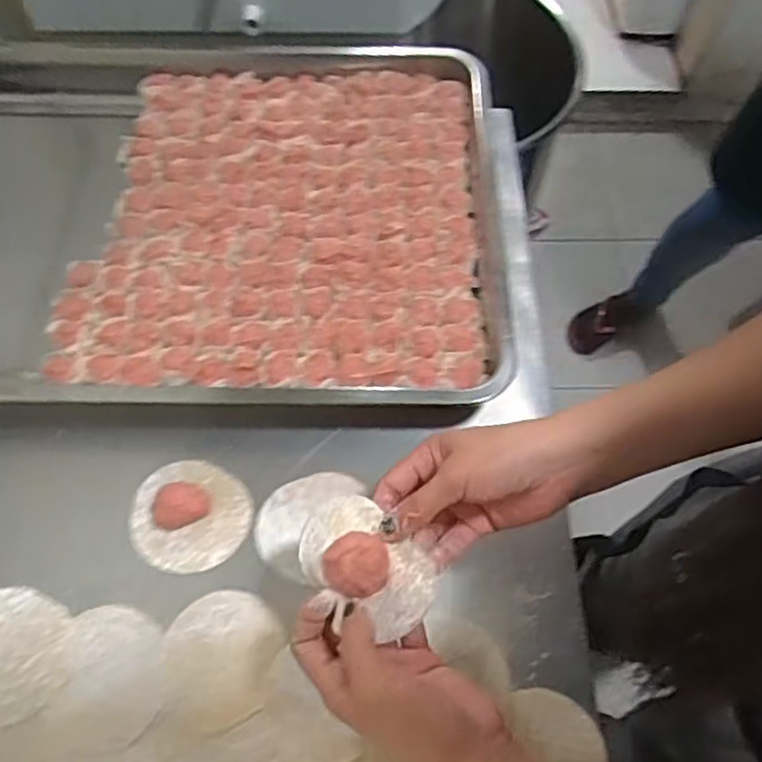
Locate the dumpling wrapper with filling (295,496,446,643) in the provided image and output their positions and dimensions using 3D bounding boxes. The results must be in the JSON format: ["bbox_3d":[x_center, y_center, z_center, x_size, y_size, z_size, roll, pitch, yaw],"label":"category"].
[{"bbox_3d":[-0.007,0.099,0.396,0.082,0.037,0.055,30,64,15],"label":"dumpling wrapper with filling"}]

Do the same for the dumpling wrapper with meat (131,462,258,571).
[{"bbox_3d":[-0.140,0.096,0.508,0.088,0.017,0.080,0,61,-1],"label":"dumpling wrapper with meat"}]

